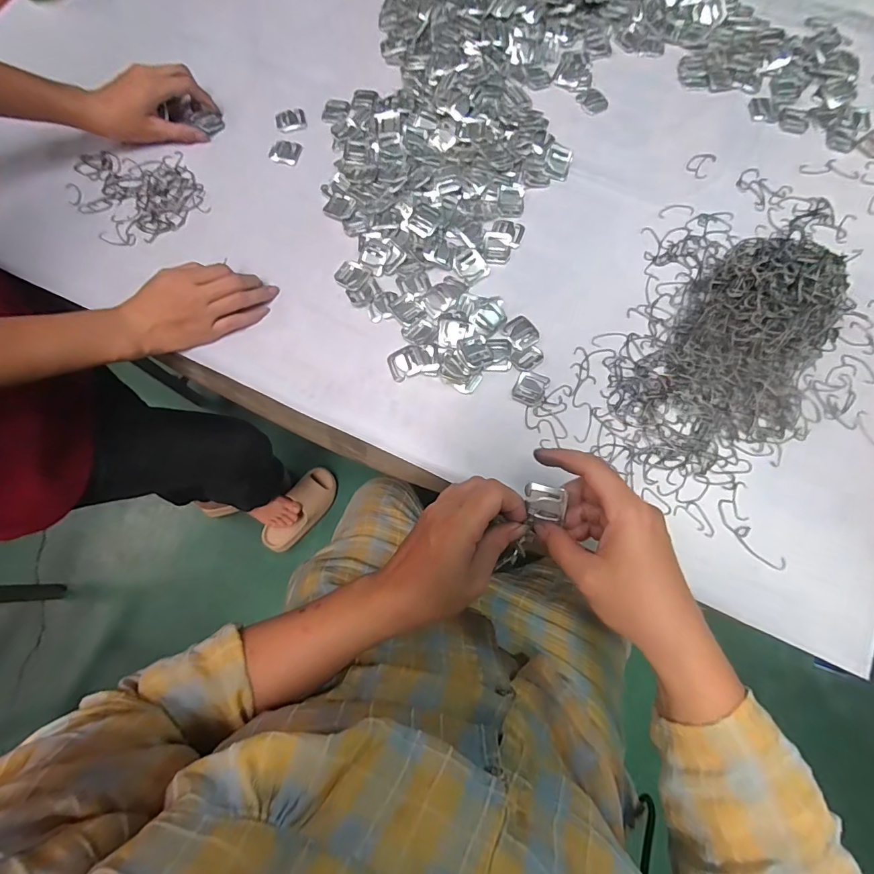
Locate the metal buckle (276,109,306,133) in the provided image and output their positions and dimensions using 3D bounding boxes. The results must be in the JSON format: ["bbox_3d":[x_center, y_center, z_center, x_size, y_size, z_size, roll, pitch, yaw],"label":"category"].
[{"bbox_3d":[-0.177,-0.382,0.539,0.035,0.009,0.027,-18,75,-3],"label":"metal buckle"}]

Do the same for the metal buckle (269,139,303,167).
[{"bbox_3d":[-0.179,-0.340,0.533,0.035,0.012,0.030,25,77,8],"label":"metal buckle"}]

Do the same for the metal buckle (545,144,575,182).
[{"bbox_3d":[0.140,-0.315,0.512,0.029,0.007,0.043,17,76,5],"label":"metal buckle"}]

